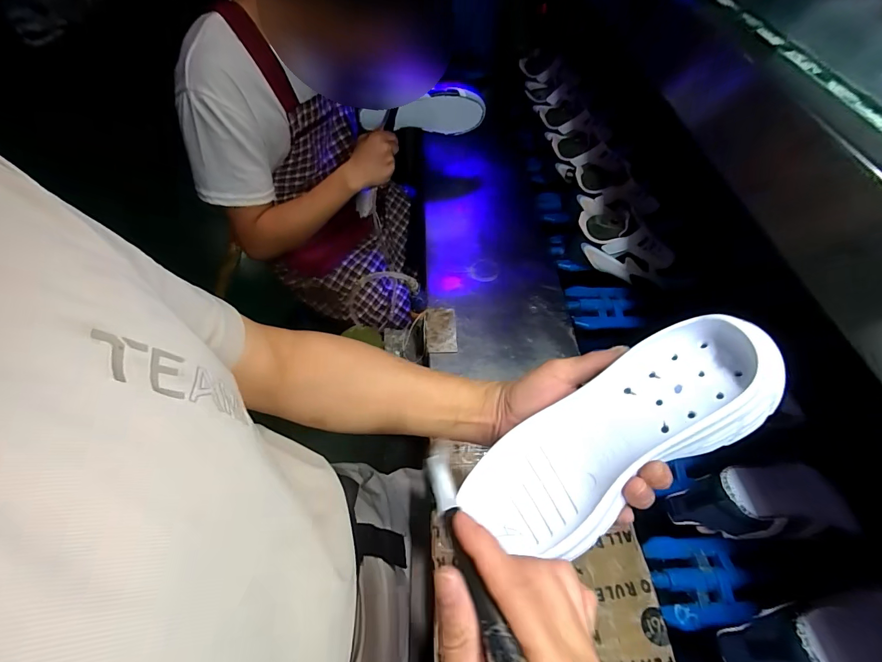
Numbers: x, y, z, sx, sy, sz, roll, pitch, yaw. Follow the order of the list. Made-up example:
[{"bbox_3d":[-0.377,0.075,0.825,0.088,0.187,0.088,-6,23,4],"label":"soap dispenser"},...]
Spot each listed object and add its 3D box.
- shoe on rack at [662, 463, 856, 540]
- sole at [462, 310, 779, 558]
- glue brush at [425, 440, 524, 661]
[{"bbox_3d":[0.398,0.208,0.479,0.216,0.101,0.080,-5,55,1],"label":"shoe on rack"},{"bbox_3d":[0.122,0.080,0.288,0.232,0.026,0.089,-38,57,10],"label":"sole"},{"bbox_3d":[0.020,0.130,0.204,0.016,0.013,0.174,-18,35,-9],"label":"glue brush"}]

